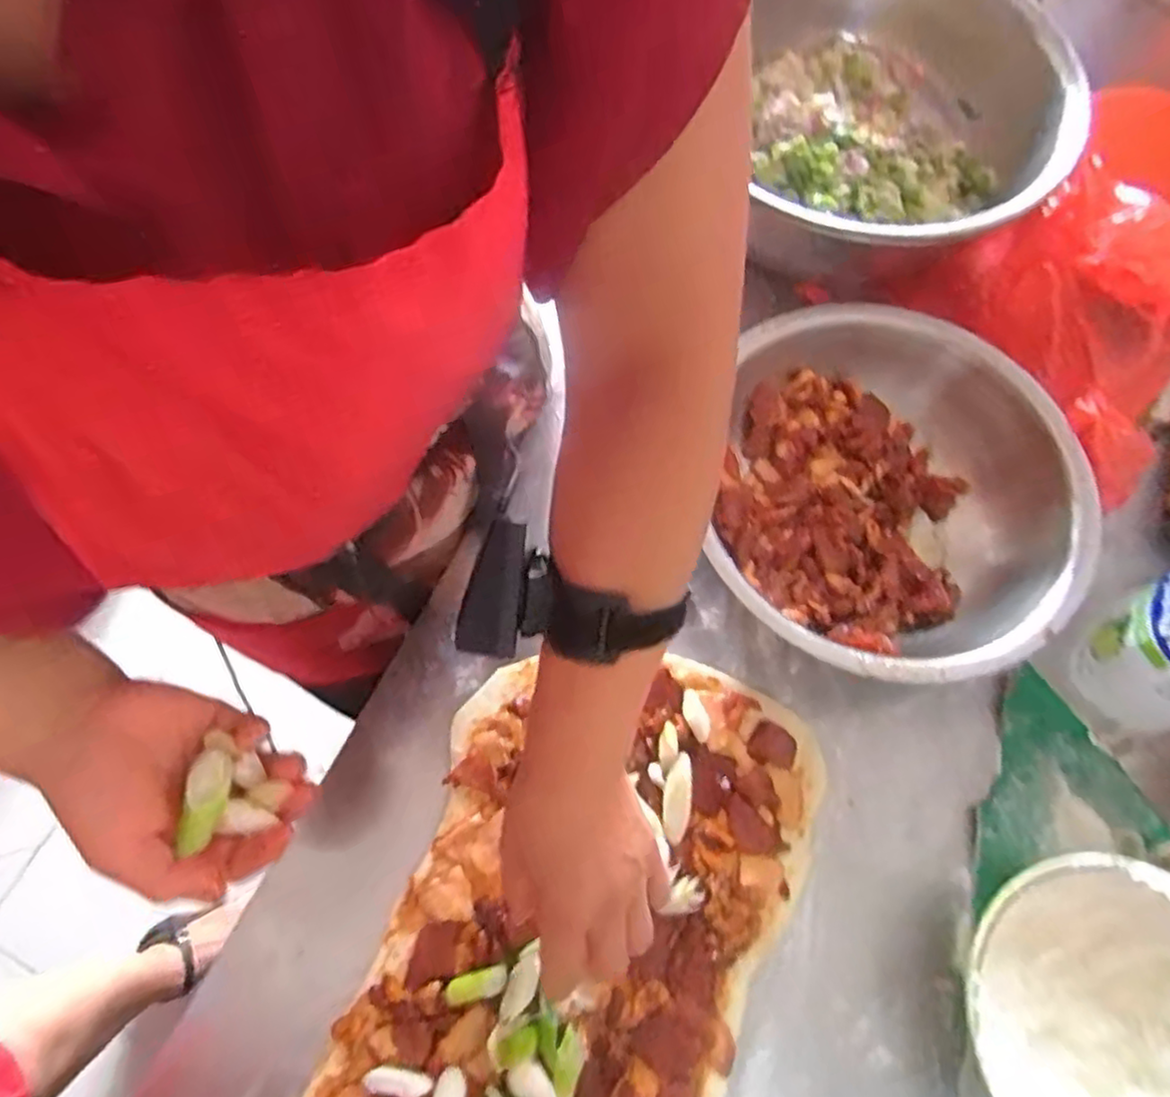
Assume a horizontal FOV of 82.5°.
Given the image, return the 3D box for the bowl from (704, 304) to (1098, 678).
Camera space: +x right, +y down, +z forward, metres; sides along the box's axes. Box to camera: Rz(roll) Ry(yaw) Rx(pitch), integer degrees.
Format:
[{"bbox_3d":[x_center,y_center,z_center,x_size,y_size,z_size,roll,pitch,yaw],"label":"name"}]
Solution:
[{"bbox_3d":[0.228,-0.036,0.484,0.240,0.092,0.263,1,68,-2],"label":"bowl"}]

